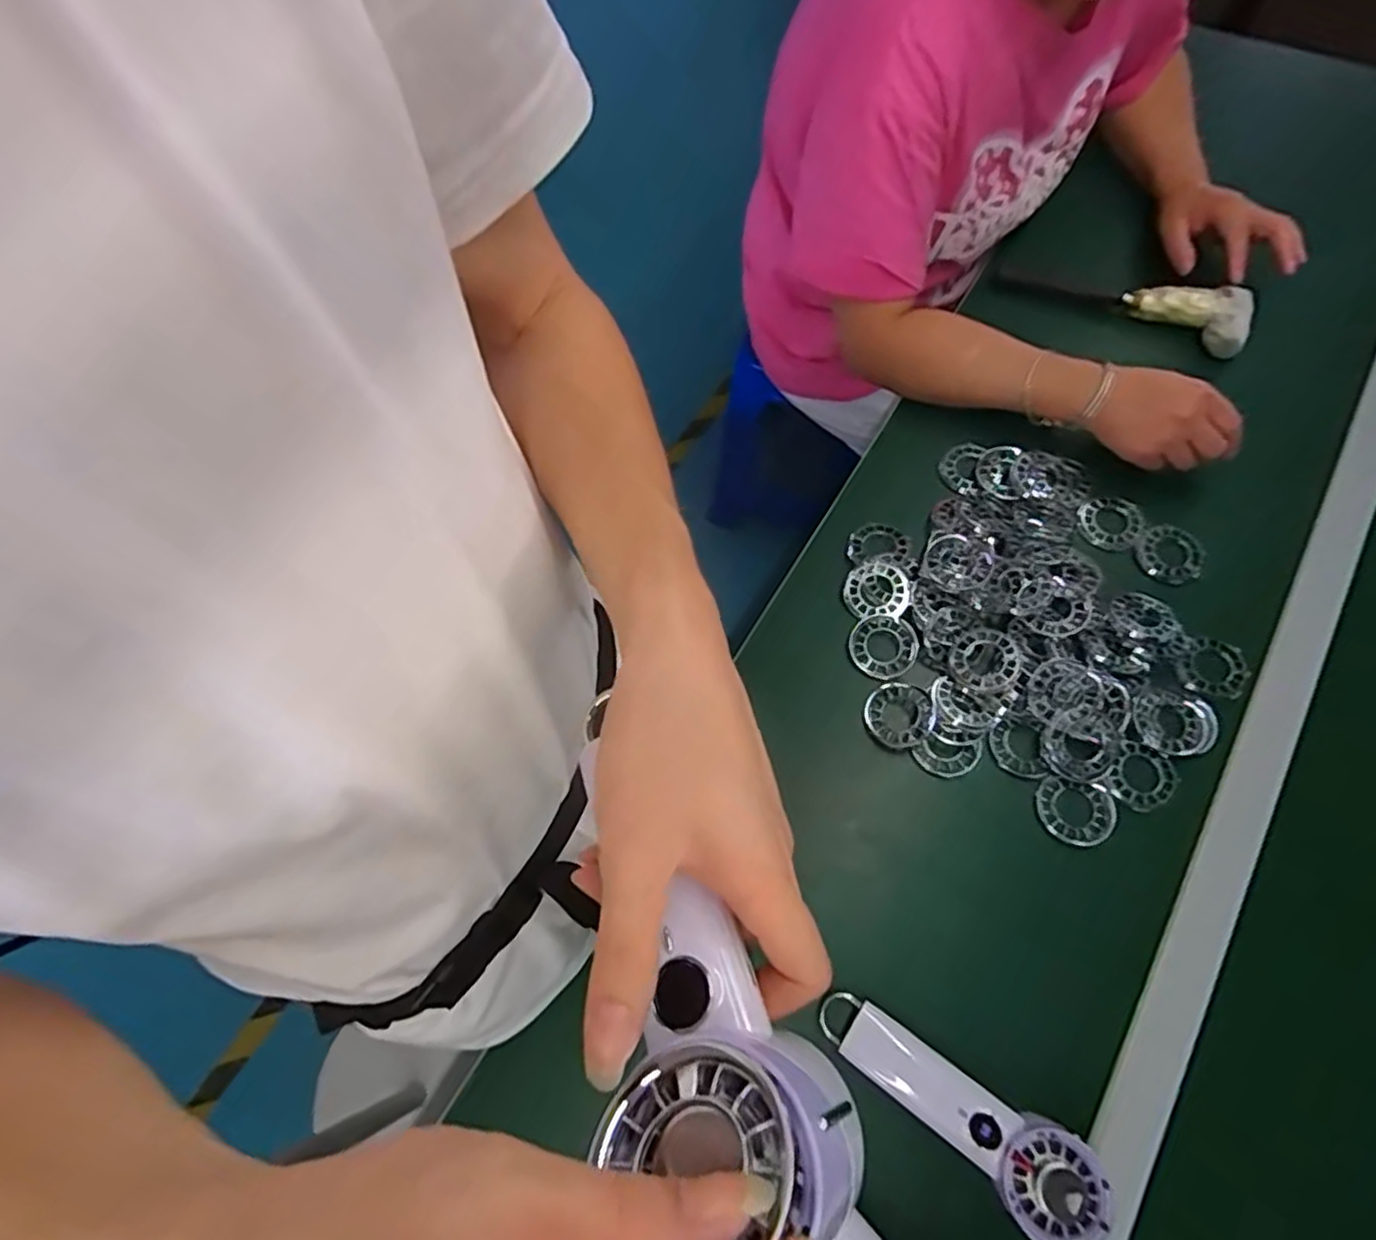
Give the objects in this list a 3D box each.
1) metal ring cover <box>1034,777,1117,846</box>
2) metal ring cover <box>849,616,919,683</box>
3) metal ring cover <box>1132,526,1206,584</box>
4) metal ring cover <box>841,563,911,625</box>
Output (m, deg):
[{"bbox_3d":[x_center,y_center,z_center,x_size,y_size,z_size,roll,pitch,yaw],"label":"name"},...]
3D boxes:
[{"bbox_3d":[0.316,0.158,0.563,0.059,0.007,0.050,18,69,10],"label":"metal ring cover"},{"bbox_3d":[0.178,0.025,0.628,0.058,0.009,0.058,34,73,16],"label":"metal ring cover"},{"bbox_3d":[0.454,-0.063,0.647,0.061,0.010,0.057,-31,69,-10],"label":"metal ring cover"},{"bbox_3d":[0.177,-0.026,0.644,0.058,0.005,0.057,33,88,16],"label":"metal ring cover"}]

